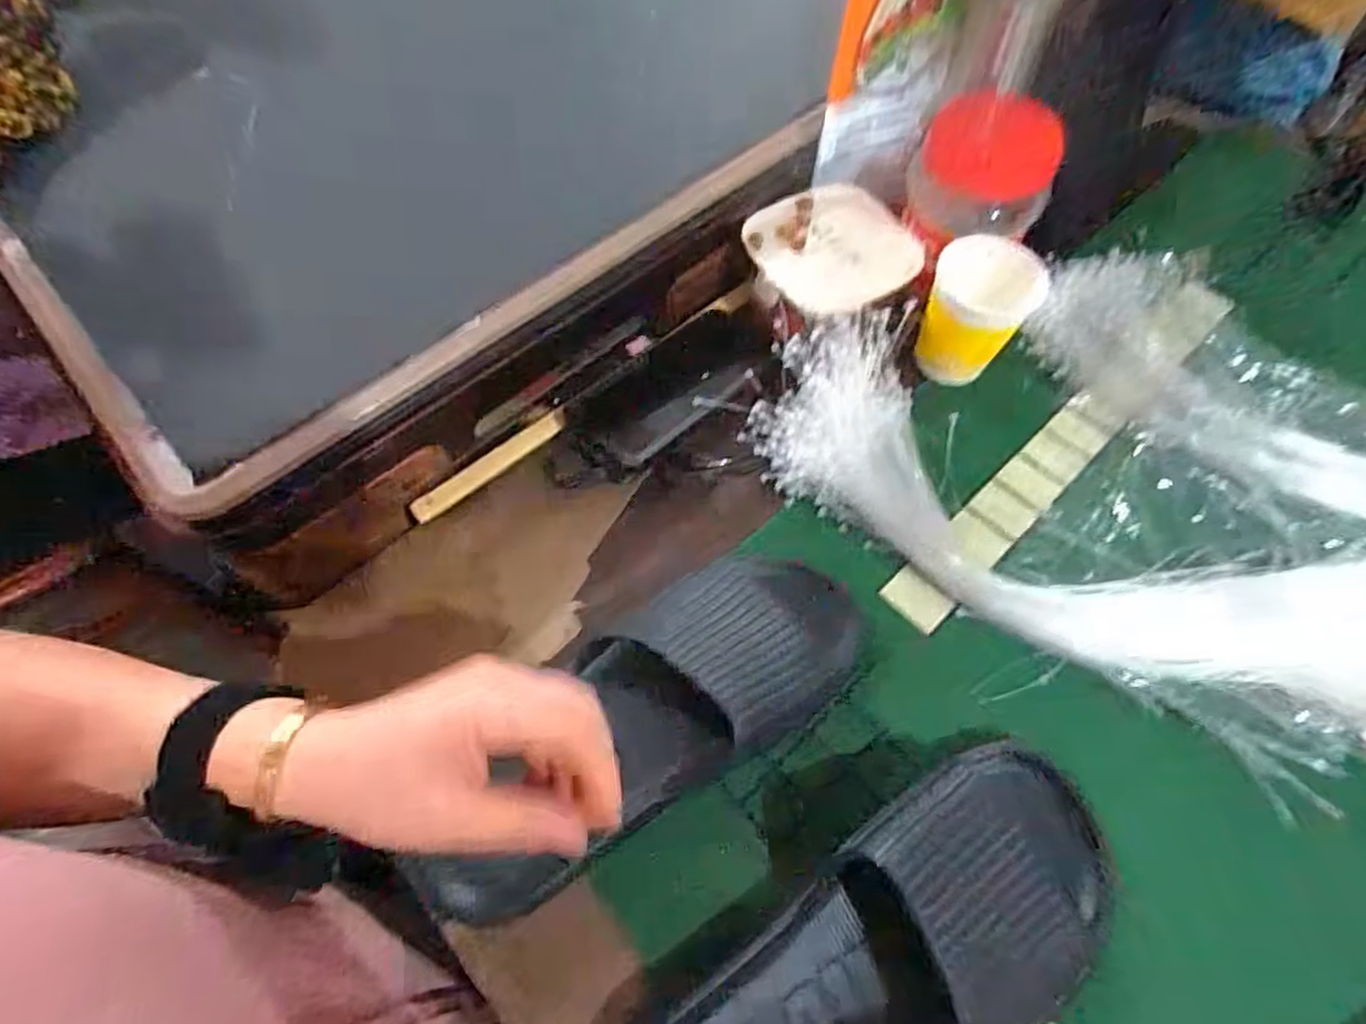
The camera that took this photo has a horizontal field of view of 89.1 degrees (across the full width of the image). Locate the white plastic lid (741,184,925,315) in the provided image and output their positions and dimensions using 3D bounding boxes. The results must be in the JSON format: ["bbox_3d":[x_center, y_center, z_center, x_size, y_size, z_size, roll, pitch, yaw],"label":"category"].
[{"bbox_3d":[0.107,-0.192,0.505,0.107,0.018,0.105,0,62,1],"label":"white plastic lid"}]

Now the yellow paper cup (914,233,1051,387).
[{"bbox_3d":[0.201,-0.137,0.481,0.069,0.078,0.064,33,67,17],"label":"yellow paper cup"}]

